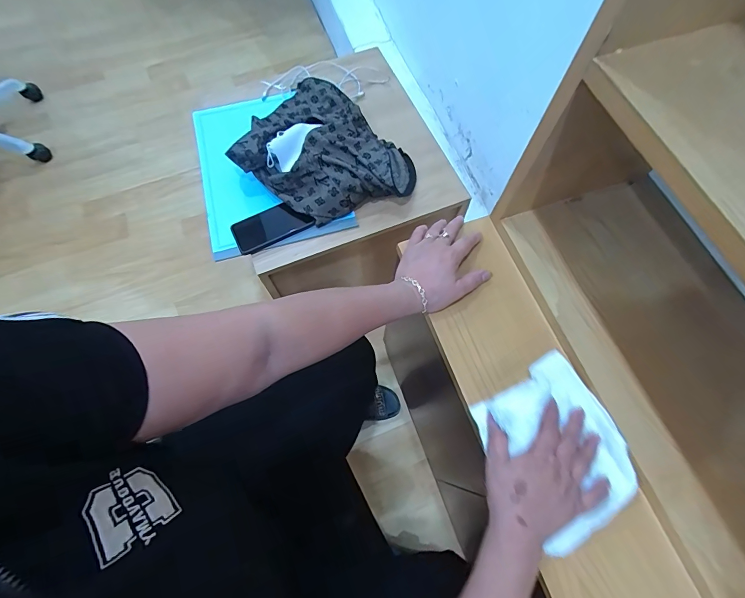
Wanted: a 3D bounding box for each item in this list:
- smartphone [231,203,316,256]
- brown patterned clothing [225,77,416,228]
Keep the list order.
[{"bbox_3d":[-0.209,-0.150,0.778,0.154,0.013,0.082,-26,69,-6],"label":"smartphone"},{"bbox_3d":[-0.099,-0.324,0.802,0.374,0.100,0.299,35,72,13],"label":"brown patterned clothing"}]

